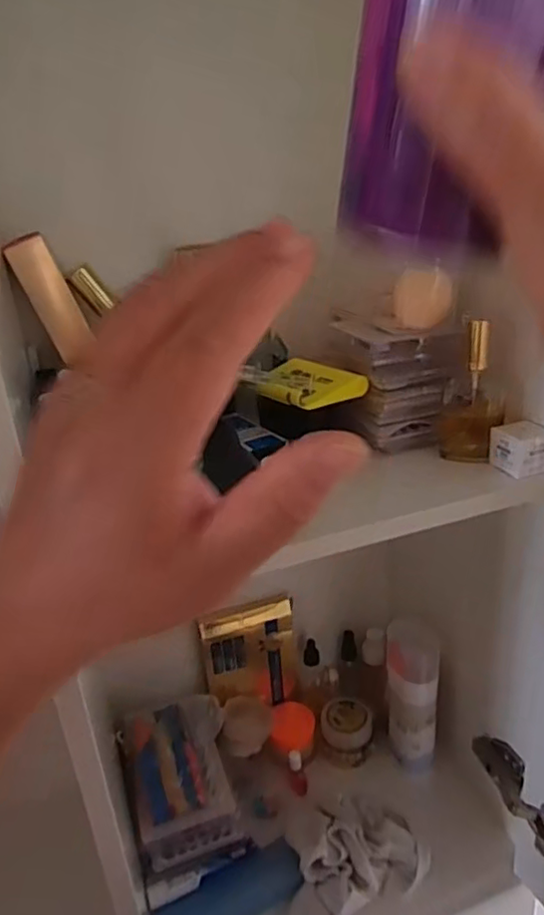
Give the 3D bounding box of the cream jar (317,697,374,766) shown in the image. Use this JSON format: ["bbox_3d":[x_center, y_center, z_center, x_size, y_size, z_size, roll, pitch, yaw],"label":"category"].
[{"bbox_3d":[0.093,0.348,0.769,0.066,0.062,0.064,-4,23,2],"label":"cream jar"}]

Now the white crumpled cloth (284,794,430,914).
[{"bbox_3d":[0.069,0.413,0.620,0.182,0.055,0.097,-18,26,-27],"label":"white crumpled cloth"}]

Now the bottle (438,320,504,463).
[{"bbox_3d":[0.165,-0.053,0.508,0.047,0.110,0.030,1,24,13],"label":"bottle"}]

